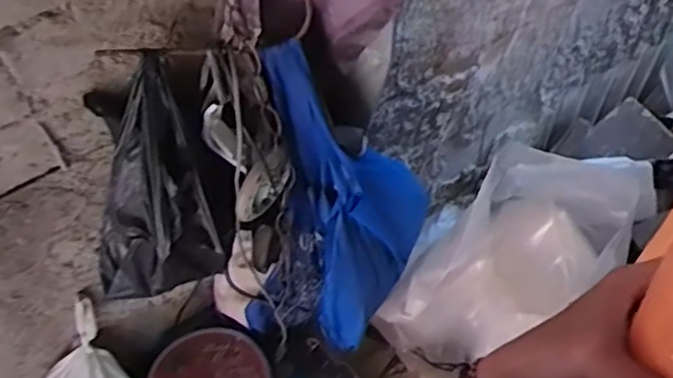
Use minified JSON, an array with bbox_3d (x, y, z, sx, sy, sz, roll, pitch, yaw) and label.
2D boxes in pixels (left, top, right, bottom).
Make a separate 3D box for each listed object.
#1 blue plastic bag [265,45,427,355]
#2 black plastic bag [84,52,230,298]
[{"bbox_3d":[0.045,0.028,0.911,0.203,0.455,0.155,-8,54,-2],"label":"blue plastic bag"},{"bbox_3d":[-0.214,-0.003,0.809,0.149,0.311,0.079,13,30,13],"label":"black plastic bag"}]

